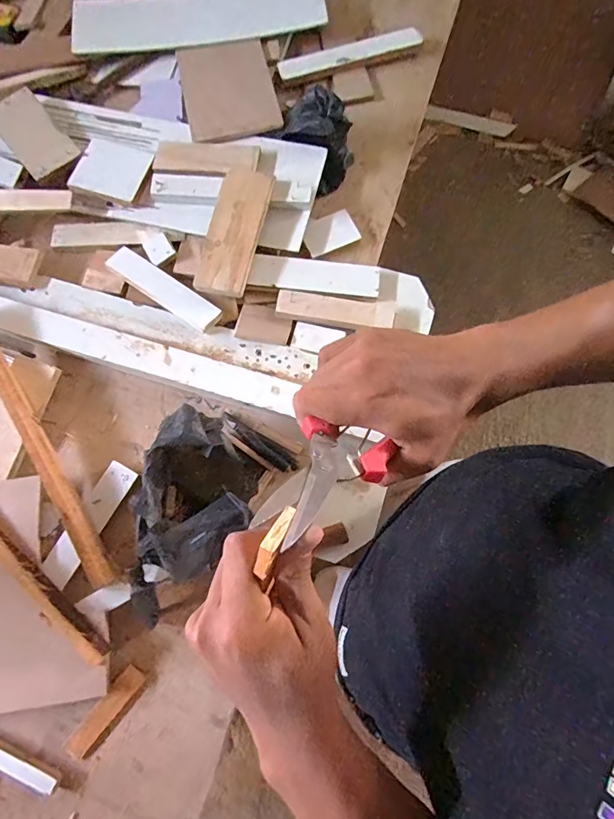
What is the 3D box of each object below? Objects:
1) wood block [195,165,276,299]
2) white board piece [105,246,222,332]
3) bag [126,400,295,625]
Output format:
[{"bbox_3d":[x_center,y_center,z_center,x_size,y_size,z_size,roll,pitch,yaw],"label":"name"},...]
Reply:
[{"bbox_3d":[-0.120,-0.299,0.755,0.085,0.018,0.225,14,80,0],"label":"wood block"},{"bbox_3d":[-0.246,-0.207,0.769,0.217,0.018,0.049,33,78,10],"label":"white board piece"},{"bbox_3d":[-0.140,0.139,0.581,0.128,0.174,0.304,21,76,7],"label":"bag"}]

